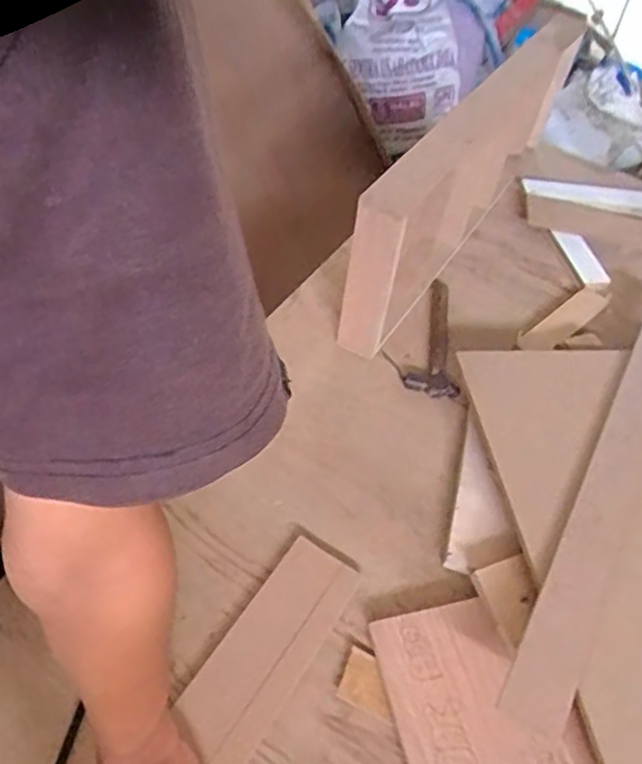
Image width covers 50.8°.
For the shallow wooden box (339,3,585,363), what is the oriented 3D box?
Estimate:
[{"bbox_3d":[0.183,-0.262,0.872,0.048,0.231,0.536,29,54,19],"label":"shallow wooden box"}]

